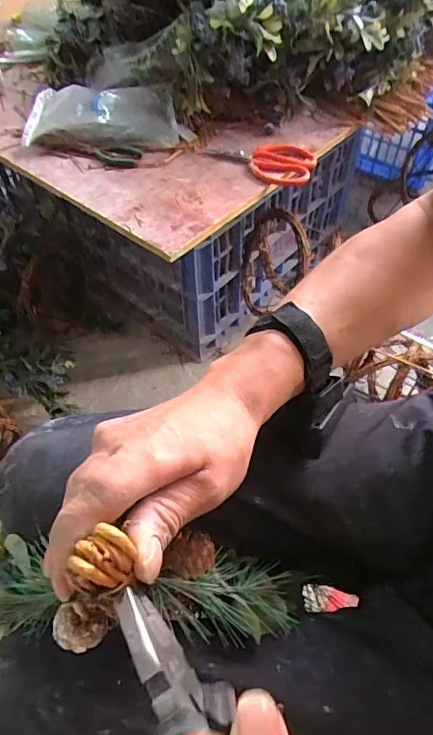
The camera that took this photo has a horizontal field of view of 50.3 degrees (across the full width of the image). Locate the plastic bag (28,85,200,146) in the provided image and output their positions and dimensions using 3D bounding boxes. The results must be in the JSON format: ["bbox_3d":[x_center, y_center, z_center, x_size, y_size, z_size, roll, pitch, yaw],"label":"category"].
[{"bbox_3d":[-0.182,-0.428,0.772,0.260,0.038,0.180,-6,53,-4],"label":"plastic bag"}]

